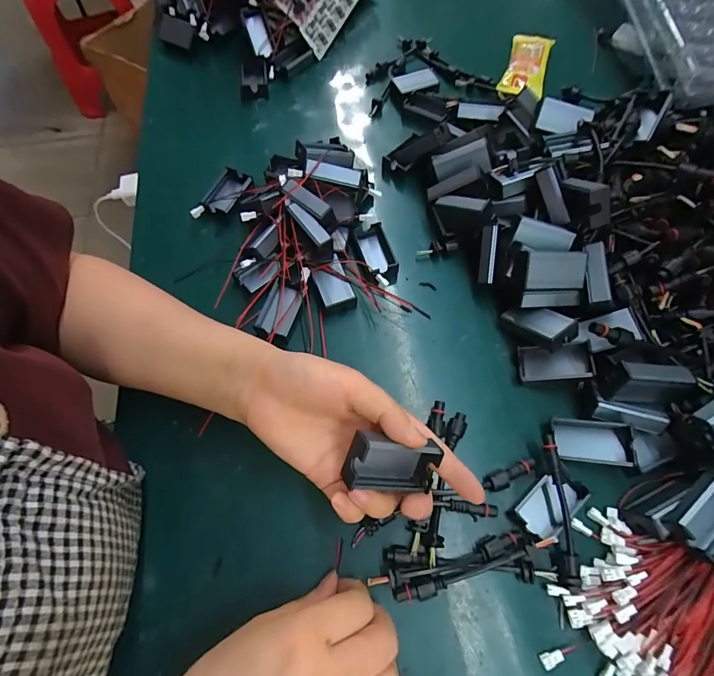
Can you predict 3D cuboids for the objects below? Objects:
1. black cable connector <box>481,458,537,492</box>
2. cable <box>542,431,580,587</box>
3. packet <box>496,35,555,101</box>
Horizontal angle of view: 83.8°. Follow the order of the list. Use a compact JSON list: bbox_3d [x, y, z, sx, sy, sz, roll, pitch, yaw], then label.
[{"bbox_3d":[0.111,0.101,0.290,0.043,0.016,0.014,-15,65,-6],"label":"black cable connector"},{"bbox_3d":[0.138,0.117,0.271,0.012,0.022,0.093,1,64,1],"label":"cable"},{"bbox_3d":[0.206,-0.332,0.483,0.051,0.018,0.099,15,66,8],"label":"packet"}]

